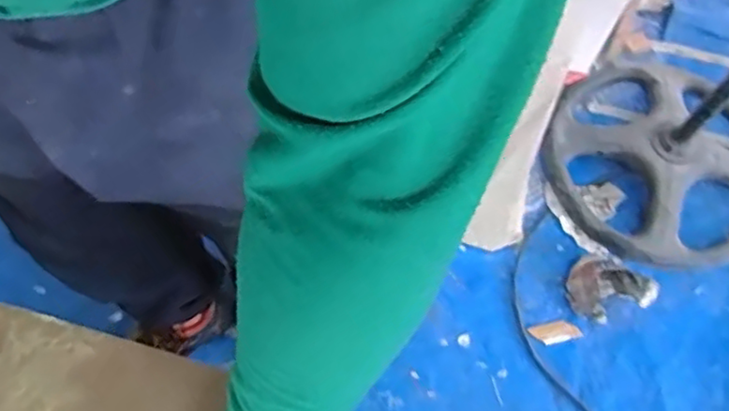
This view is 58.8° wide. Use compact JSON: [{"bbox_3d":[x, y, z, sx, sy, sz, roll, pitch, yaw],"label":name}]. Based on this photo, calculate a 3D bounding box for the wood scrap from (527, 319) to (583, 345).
[{"bbox_3d":[0.363,0.241,1.237,0.088,0.013,0.043,-11,65,-9],"label":"wood scrap"}]

